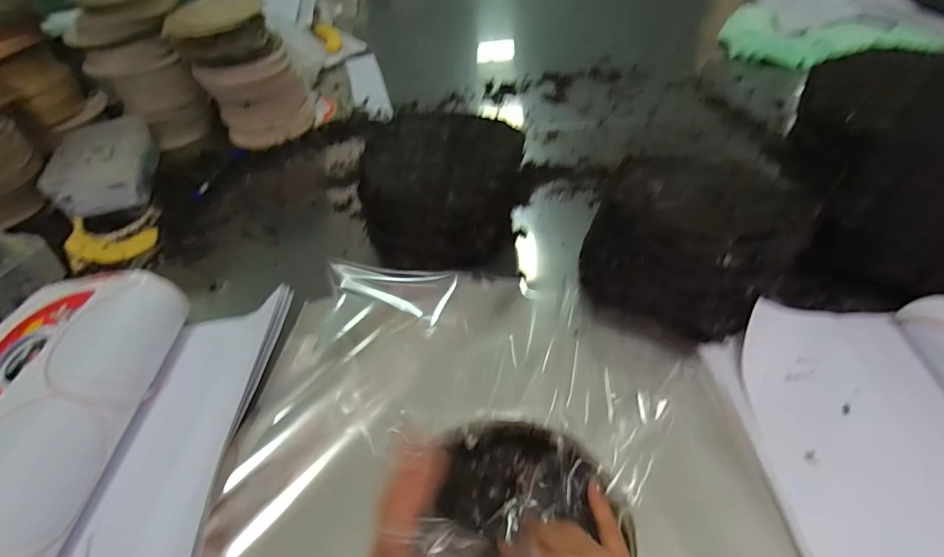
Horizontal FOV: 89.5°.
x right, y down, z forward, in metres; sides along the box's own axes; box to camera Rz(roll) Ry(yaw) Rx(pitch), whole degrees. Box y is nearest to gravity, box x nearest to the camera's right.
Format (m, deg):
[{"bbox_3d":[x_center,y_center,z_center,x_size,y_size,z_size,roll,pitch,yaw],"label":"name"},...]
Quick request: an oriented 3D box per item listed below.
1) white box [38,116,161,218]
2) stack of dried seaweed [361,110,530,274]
[{"bbox_3d":[-0.549,-0.171,0.717,0.106,0.070,0.176,-13,48,-7],"label":"white box"},{"bbox_3d":[-0.032,-0.118,0.615,0.176,0.118,0.192,10,50,13],"label":"stack of dried seaweed"}]

